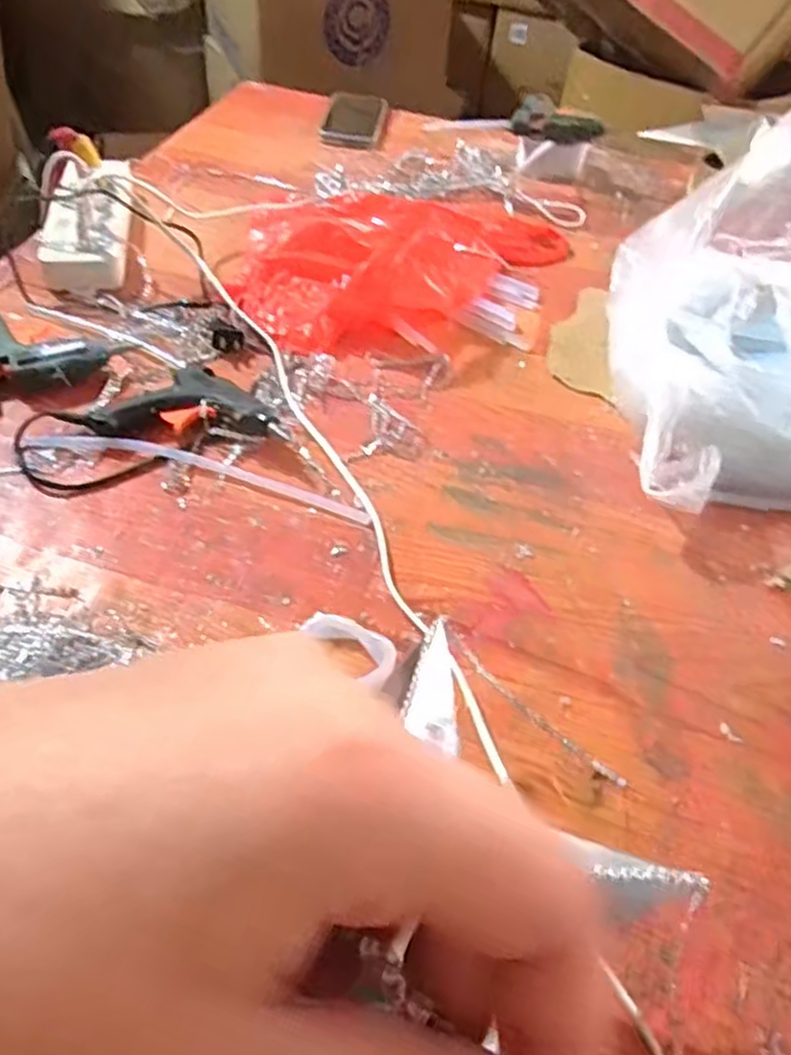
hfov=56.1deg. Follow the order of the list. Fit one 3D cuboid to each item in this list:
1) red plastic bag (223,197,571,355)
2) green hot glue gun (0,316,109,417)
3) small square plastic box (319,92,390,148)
[{"bbox_3d":[-0.008,-0.296,0.738,0.241,0.073,0.360,35,54,24],"label":"red plastic bag"},{"bbox_3d":[-0.314,-0.151,0.606,0.105,0.025,0.126,-30,57,-29],"label":"green hot glue gun"},{"bbox_3d":[-0.056,-0.552,1.003,0.082,0.012,0.151,8,47,1],"label":"small square plastic box"}]

